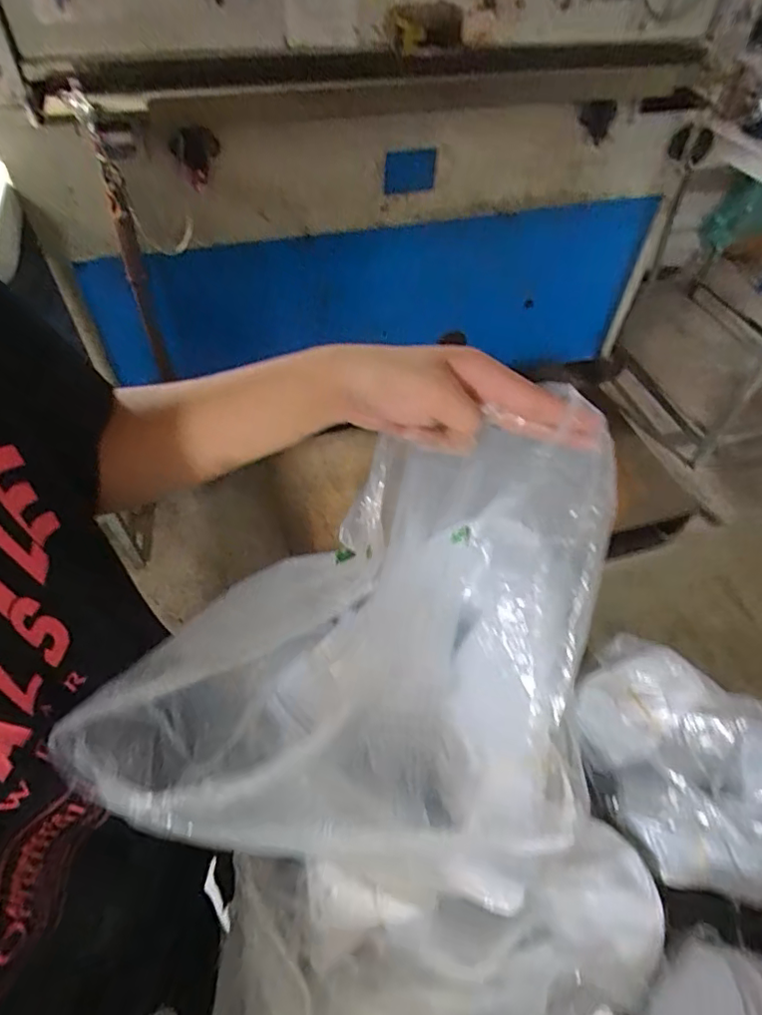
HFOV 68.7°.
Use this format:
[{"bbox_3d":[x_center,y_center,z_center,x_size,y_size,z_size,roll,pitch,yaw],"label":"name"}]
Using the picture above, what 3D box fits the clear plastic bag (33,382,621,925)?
[{"bbox_3d":[0.012,0.116,0.407,0.283,0.255,0.249,6,52,2],"label":"clear plastic bag"}]

